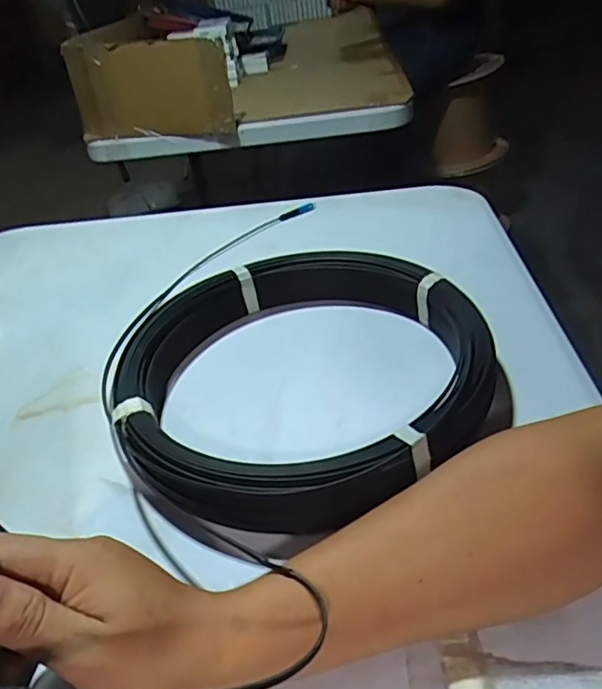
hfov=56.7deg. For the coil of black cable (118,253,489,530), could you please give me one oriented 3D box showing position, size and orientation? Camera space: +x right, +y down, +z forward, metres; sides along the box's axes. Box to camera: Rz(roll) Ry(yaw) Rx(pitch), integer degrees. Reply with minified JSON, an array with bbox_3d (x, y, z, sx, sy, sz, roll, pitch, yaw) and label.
[{"bbox_3d":[-0.004,0.017,0.460,0.291,0.058,0.282,-6,37,4],"label":"coil of black cable"}]

